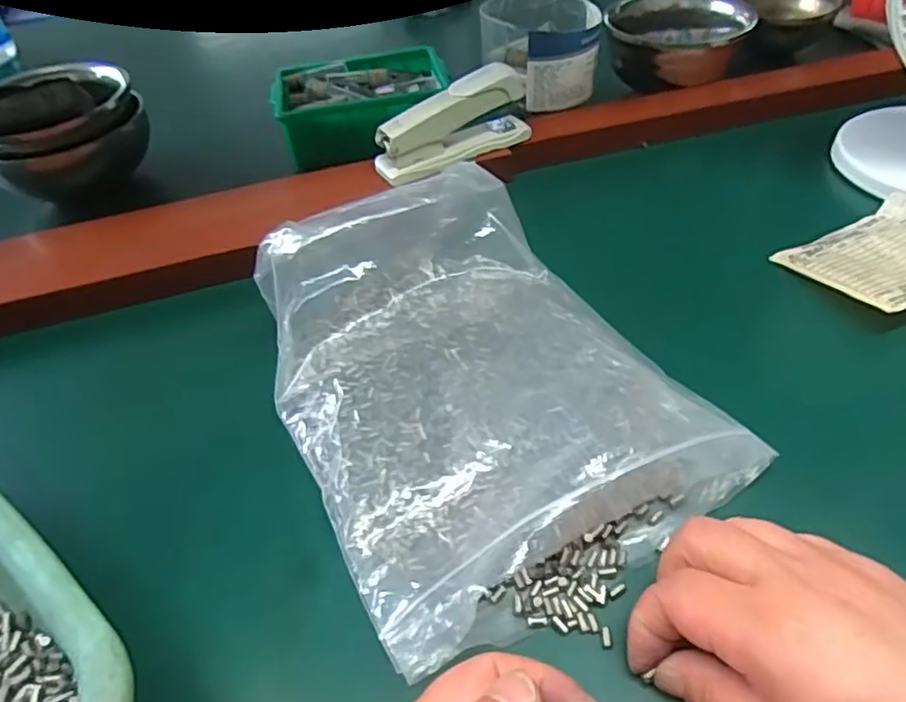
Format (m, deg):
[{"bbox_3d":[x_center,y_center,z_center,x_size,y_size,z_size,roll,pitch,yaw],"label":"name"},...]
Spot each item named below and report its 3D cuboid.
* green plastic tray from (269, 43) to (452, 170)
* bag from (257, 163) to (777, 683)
[{"bbox_3d":[-0.077,-0.215,0.553,0.152,0.051,0.103,-15,46,-9],"label":"green plastic tray"},{"bbox_3d":[0.005,0.006,0.322,0.184,0.060,0.242,-25,49,-18],"label":"bag"}]

